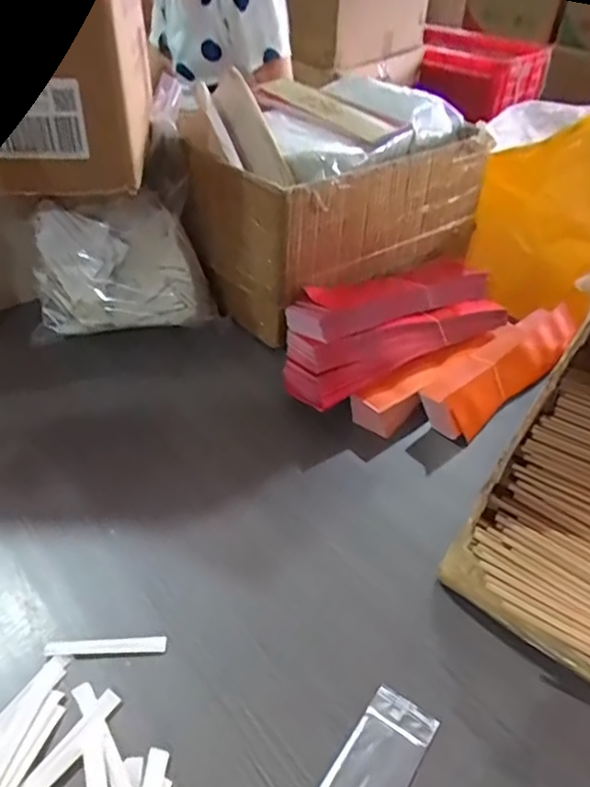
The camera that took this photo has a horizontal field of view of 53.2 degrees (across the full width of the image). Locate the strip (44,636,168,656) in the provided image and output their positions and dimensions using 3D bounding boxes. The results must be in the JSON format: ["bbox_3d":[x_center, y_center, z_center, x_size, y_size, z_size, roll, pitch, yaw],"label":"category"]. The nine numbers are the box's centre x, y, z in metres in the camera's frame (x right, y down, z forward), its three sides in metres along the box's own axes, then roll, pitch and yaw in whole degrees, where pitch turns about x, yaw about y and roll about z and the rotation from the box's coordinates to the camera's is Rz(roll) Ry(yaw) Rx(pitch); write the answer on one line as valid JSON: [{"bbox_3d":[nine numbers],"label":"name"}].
[{"bbox_3d":[-0.148,0.199,0.463,0.092,0.004,0.013,0,40,-3],"label":"strip"}]

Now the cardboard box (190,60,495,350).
[{"bbox_3d":[0.044,-0.297,0.854,0.403,0.216,0.299,-29,49,-32],"label":"cardboard box"}]

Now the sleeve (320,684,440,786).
[{"bbox_3d":[0.049,0.262,0.399,0.047,0.004,0.124,26,45,26],"label":"sleeve"}]

